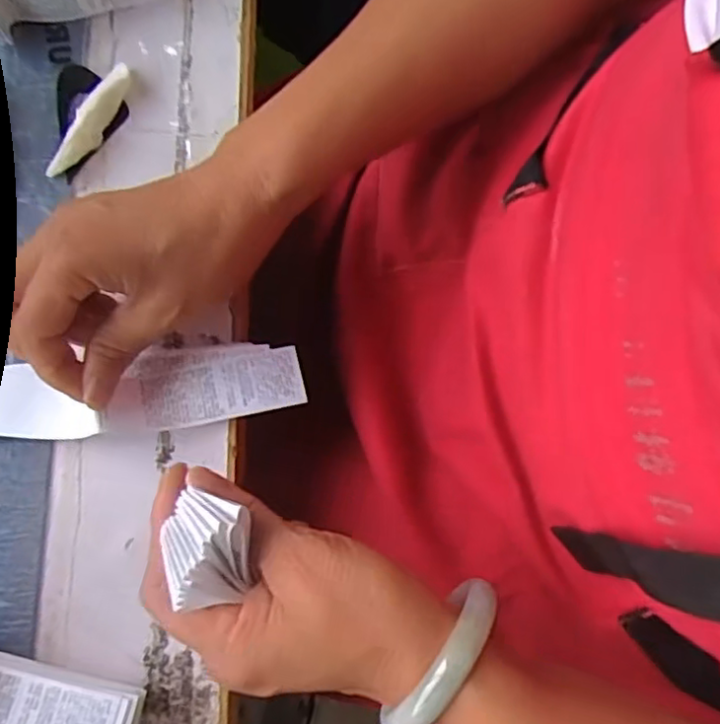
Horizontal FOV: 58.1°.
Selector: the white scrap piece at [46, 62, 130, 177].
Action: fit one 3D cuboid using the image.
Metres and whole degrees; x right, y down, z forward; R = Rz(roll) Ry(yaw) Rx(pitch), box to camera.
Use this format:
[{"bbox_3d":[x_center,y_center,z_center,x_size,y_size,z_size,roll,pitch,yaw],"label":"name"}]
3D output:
[{"bbox_3d":[-0.148,-0.131,0.357,0.014,0.015,0.070,28,79,4],"label":"white scrap piece"}]

